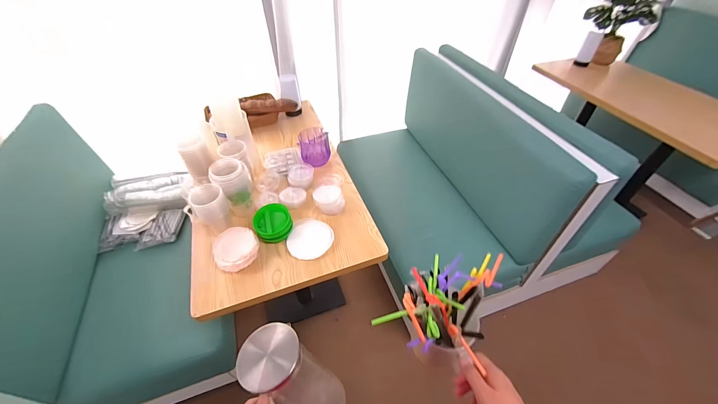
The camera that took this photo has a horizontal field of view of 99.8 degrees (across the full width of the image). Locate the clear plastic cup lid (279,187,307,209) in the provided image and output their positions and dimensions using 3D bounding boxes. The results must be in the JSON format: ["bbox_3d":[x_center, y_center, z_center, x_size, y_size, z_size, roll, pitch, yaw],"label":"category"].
[{"bbox_3d":[-0.243,-0.022,1.118,0.090,0.025,0.101,-7,47,-4],"label":"clear plastic cup lid"}]

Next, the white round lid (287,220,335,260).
[{"bbox_3d":[-0.161,0.122,0.994,0.139,0.015,0.146,-1,47,1],"label":"white round lid"}]

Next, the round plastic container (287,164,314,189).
[{"bbox_3d":[-0.229,-0.103,1.195,0.095,0.038,0.101,-1,47,1],"label":"round plastic container"}]

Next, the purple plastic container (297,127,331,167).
[{"bbox_3d":[-0.182,-0.223,1.246,0.124,0.100,0.129,-7,47,-4],"label":"purple plastic container"}]

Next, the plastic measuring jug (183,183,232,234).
[{"bbox_3d":[-0.468,0.031,0.966,0.131,0.162,0.125,-31,53,-24],"label":"plastic measuring jug"}]

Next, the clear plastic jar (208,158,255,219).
[{"bbox_3d":[-0.415,-0.052,1.019,0.110,0.200,0.110,-1,47,1],"label":"clear plastic jar"}]

